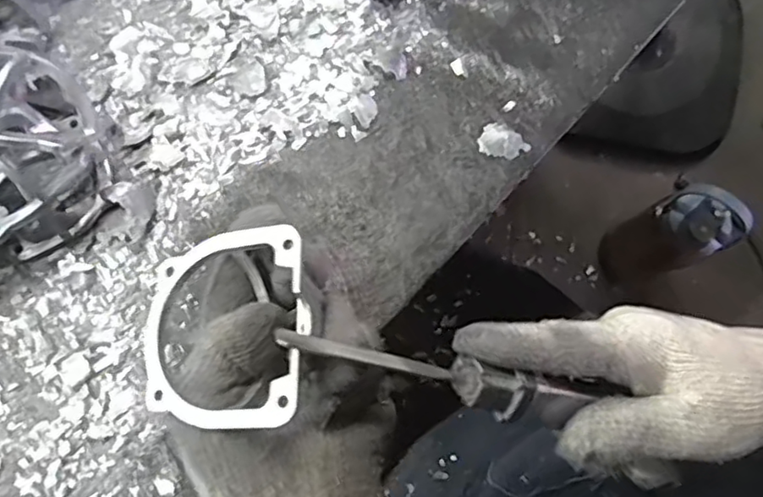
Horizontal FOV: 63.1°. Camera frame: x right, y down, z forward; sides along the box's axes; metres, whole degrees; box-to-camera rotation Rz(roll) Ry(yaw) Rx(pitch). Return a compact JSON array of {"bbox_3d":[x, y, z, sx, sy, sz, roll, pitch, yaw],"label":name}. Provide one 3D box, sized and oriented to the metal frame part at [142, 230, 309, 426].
[{"bbox_3d":[-0.070,0.035,0.277,0.079,0.010,0.084,-7,74,21],"label":"metal frame part"}]

